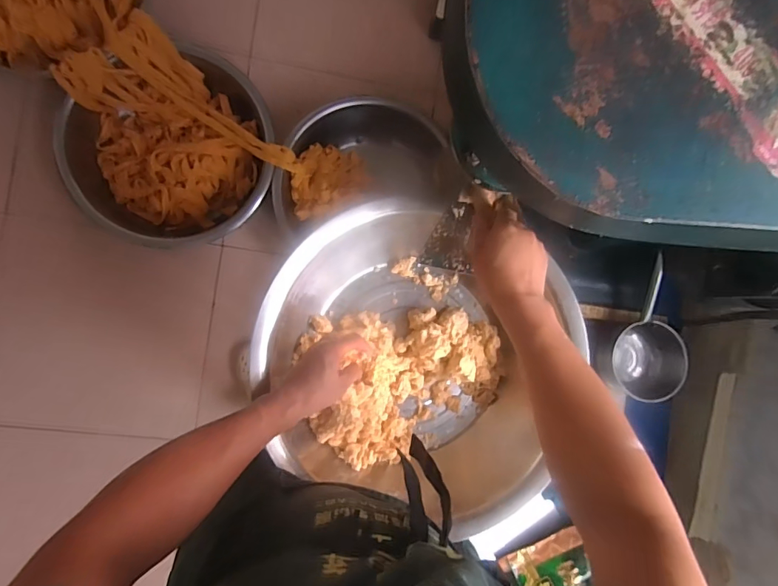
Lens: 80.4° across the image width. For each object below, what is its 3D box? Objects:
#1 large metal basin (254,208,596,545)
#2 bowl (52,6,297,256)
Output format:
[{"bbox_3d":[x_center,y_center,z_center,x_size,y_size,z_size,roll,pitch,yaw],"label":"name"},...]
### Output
[{"bbox_3d":[0.019,0.103,0.688,0.407,0.156,0.378,0,89,-9],"label":"large metal basin"},{"bbox_3d":[-0.636,-0.424,1.325,0.551,0.188,0.566,0,89,-9],"label":"bowl"}]

